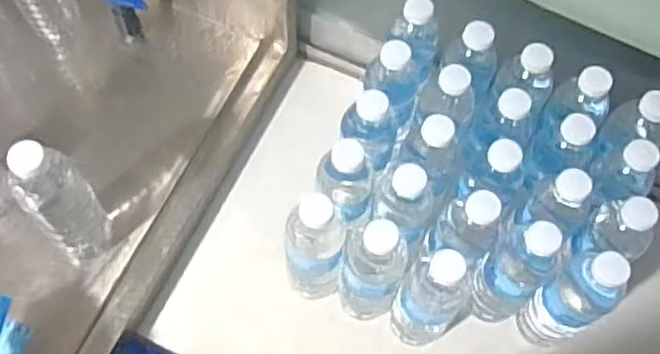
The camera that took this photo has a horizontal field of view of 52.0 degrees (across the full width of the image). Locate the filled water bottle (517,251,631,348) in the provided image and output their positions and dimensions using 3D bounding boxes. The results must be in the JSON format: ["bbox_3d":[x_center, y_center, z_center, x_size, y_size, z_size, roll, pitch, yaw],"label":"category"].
[{"bbox_3d":[0.249,0.125,0.693,0.061,0.219,0.057,1,65,-2],"label":"filled water bottle"}]

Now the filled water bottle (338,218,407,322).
[{"bbox_3d":[0.040,0.102,0.691,0.057,0.211,0.051,18,65,6],"label":"filled water bottle"}]

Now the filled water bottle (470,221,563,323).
[{"bbox_3d":[0.183,0.107,0.702,0.054,0.214,0.057,1,65,-2],"label":"filled water bottle"}]

